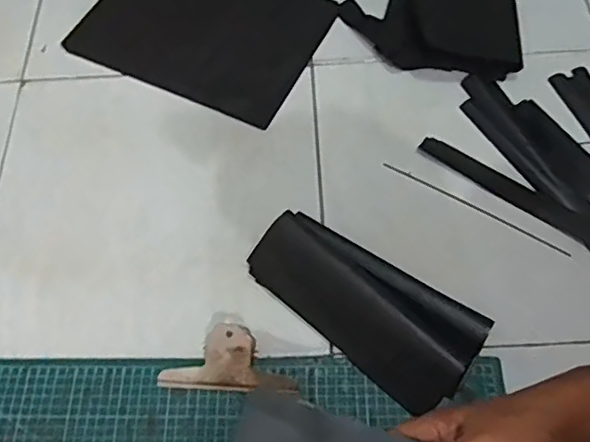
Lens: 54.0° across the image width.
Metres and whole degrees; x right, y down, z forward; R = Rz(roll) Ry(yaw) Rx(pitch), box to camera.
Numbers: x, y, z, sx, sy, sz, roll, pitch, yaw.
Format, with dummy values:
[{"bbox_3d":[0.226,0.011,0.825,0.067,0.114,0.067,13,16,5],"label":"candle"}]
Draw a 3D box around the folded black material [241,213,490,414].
[{"bbox_3d":[0.068,0.086,0.609,0.249,0.040,0.114,31,68,16],"label":"folded black material"}]

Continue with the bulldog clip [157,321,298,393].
[{"bbox_3d":[-0.069,0.137,0.590,0.134,0.035,0.063,1,63,2],"label":"bulldog clip"}]

